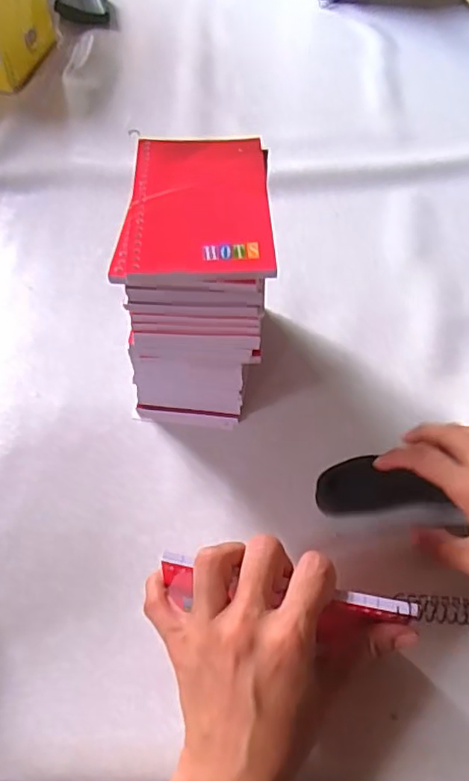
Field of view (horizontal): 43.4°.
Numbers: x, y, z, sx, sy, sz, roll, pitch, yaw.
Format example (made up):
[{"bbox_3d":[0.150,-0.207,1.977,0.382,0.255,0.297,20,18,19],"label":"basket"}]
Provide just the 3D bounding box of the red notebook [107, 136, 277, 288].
[{"bbox_3d":[-0.022,-0.110,0.349,0.085,0.008,0.128,-1,52,-1],"label":"red notebook"}]

